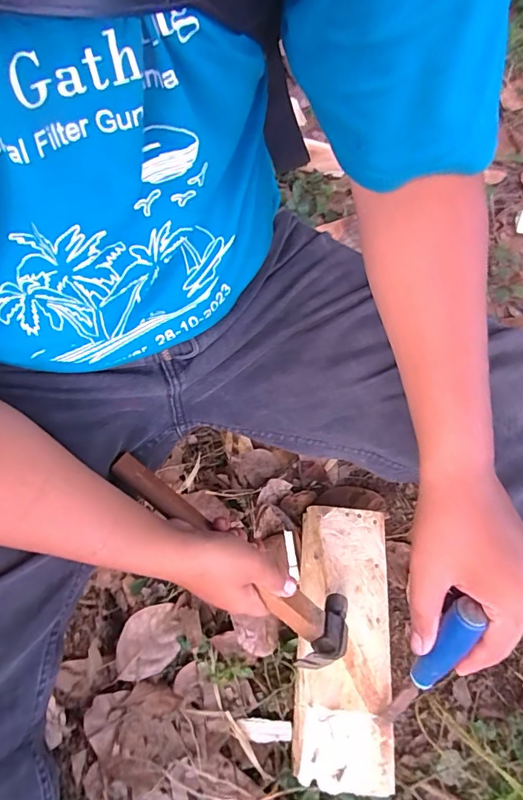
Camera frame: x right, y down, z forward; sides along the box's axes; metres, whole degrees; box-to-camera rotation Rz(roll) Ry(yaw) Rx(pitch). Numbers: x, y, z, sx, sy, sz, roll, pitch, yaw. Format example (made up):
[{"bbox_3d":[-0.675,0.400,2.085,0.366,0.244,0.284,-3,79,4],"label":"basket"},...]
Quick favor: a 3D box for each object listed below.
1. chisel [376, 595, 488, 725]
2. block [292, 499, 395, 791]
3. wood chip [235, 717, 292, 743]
[{"bbox_3d":[0.125,0.209,0.359,0.018,0.180,0.020,11,39,4],"label":"chisel"},{"bbox_3d":[0.086,0.259,0.514,0.092,0.061,0.261,6,60,-1],"label":"block"},{"bbox_3d":[0.003,0.351,0.494,0.057,0.004,0.020,5,59,0],"label":"wood chip"}]

